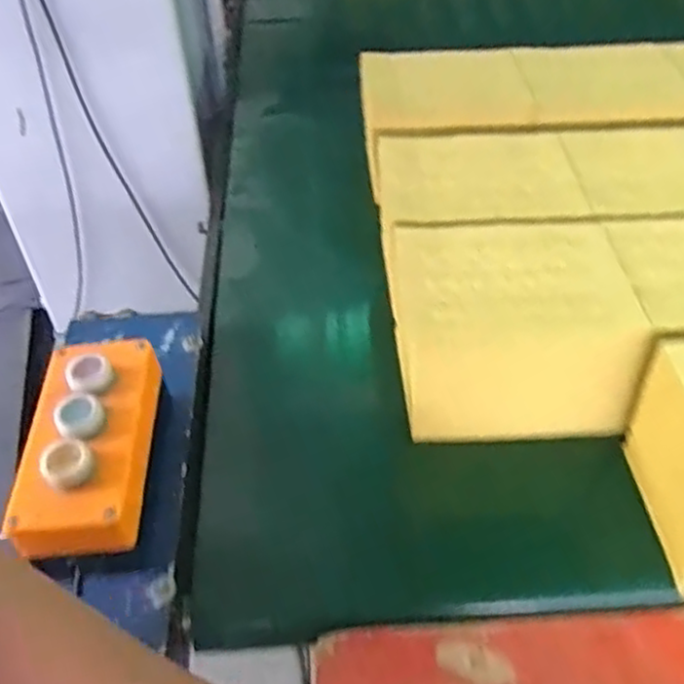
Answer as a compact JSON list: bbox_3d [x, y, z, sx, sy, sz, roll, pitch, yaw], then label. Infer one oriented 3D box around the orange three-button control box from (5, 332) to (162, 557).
[{"bbox_3d":[-0.165,0.064,0.480,0.080,0.049,0.149,-1,46,0],"label":"orange three-button control box"}]

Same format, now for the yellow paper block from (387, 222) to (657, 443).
[{"bbox_3d":[0.126,-0.006,0.560,0.179,0.121,0.123,1,46,3],"label":"yellow paper block"}]

